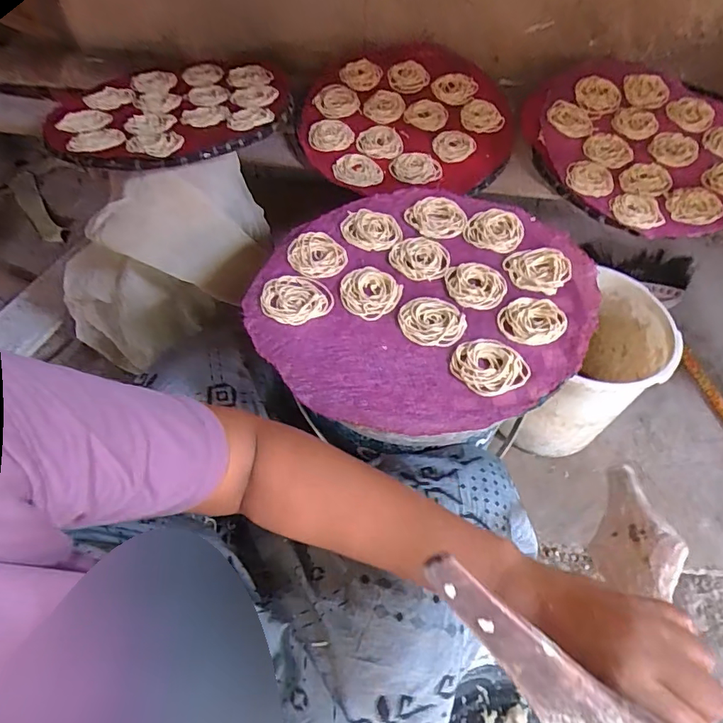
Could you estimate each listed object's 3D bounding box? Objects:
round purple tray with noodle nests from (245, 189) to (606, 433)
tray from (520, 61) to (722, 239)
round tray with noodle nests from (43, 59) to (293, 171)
[{"bbox_3d":[0.072,-0.076,0.551,0.326,0.026,0.376,37,60,26],"label":"round purple tray with noodle nests"},{"bbox_3d":[0.450,-0.343,0.780,0.347,0.030,0.370,-1,63,2],"label":"tray"},{"bbox_3d":[-0.269,-0.372,0.724,0.313,0.030,0.337,0,53,0],"label":"round tray with noodle nests"}]

